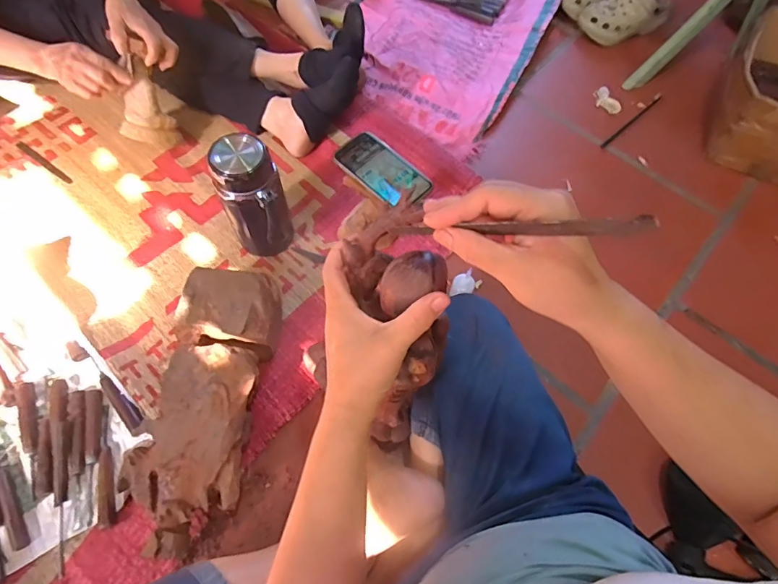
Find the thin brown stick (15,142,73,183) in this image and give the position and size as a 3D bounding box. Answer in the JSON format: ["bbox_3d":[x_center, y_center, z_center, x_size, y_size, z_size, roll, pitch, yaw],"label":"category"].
[{"bbox_3d":[-0.675,-0.254,0.882,0.157,0.007,0.015,33,68,13],"label":"thin brown stick"}]

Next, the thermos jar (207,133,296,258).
[{"bbox_3d":[-0.210,-0.135,0.716,0.092,0.225,0.087,1,65,-2],"label":"thermos jar"}]

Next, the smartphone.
[{"bbox_3d":[-0.010,-0.182,0.671,0.144,0.014,0.076,42,68,17],"label":"smartphone"}]

